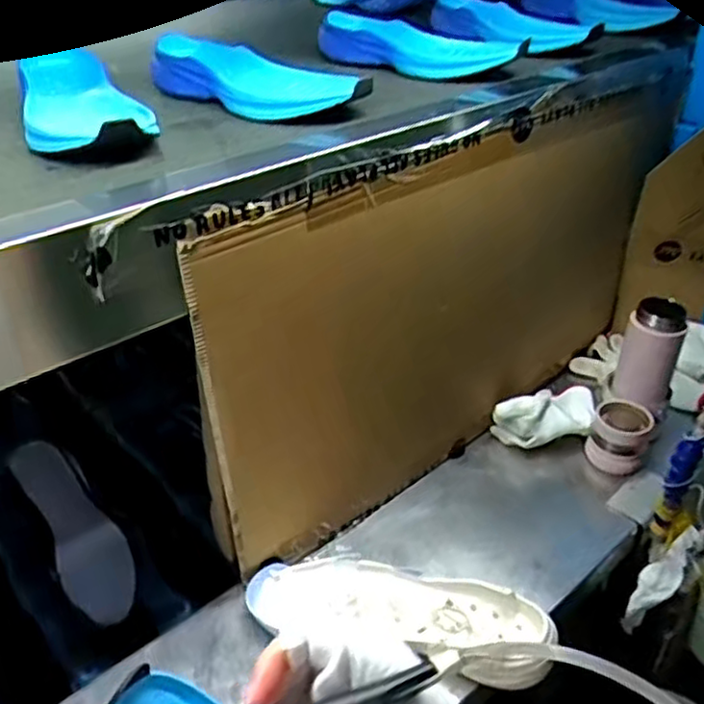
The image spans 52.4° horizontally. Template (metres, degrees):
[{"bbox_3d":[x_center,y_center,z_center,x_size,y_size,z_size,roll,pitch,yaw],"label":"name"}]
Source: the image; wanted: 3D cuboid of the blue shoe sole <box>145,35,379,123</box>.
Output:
[{"bbox_3d":[-0.094,-0.260,0.685,0.243,0.043,0.081,25,41,32],"label":"blue shoe sole"}]

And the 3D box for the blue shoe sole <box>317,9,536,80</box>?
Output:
[{"bbox_3d":[0.077,-0.349,0.808,0.229,0.039,0.091,22,40,28],"label":"blue shoe sole"}]

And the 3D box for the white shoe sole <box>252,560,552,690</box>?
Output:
[{"bbox_3d":[0.041,0.247,0.677,0.286,0.044,0.096,9,35,12],"label":"white shoe sole"}]

